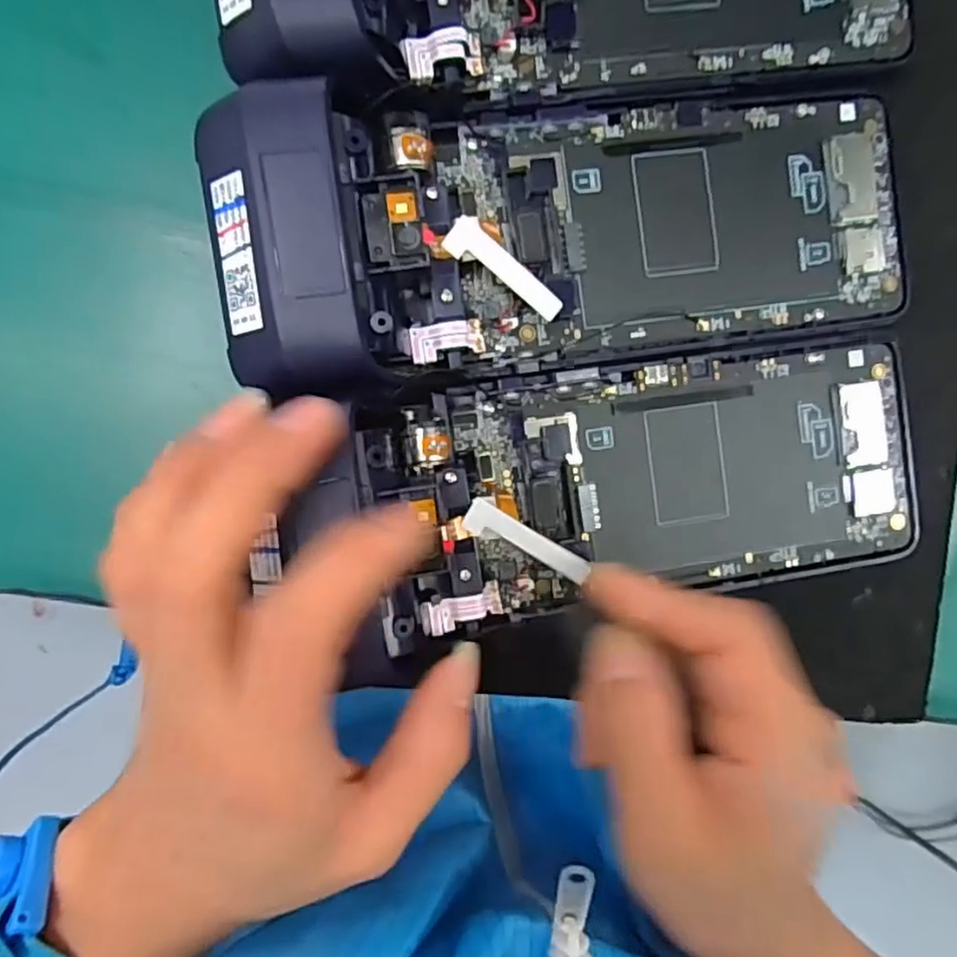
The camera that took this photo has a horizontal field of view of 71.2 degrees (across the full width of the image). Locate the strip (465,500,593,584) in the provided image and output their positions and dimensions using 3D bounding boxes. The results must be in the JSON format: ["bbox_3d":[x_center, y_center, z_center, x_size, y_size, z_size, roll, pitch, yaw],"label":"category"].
[{"bbox_3d":[0.014,0.019,0.200,0.039,0.004,0.009,29,86,3],"label":"strip"}]

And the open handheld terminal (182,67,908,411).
[{"bbox_3d":[0.037,-0.078,0.199,0.217,0.038,0.081,-11,93,-7],"label":"open handheld terminal"}]

